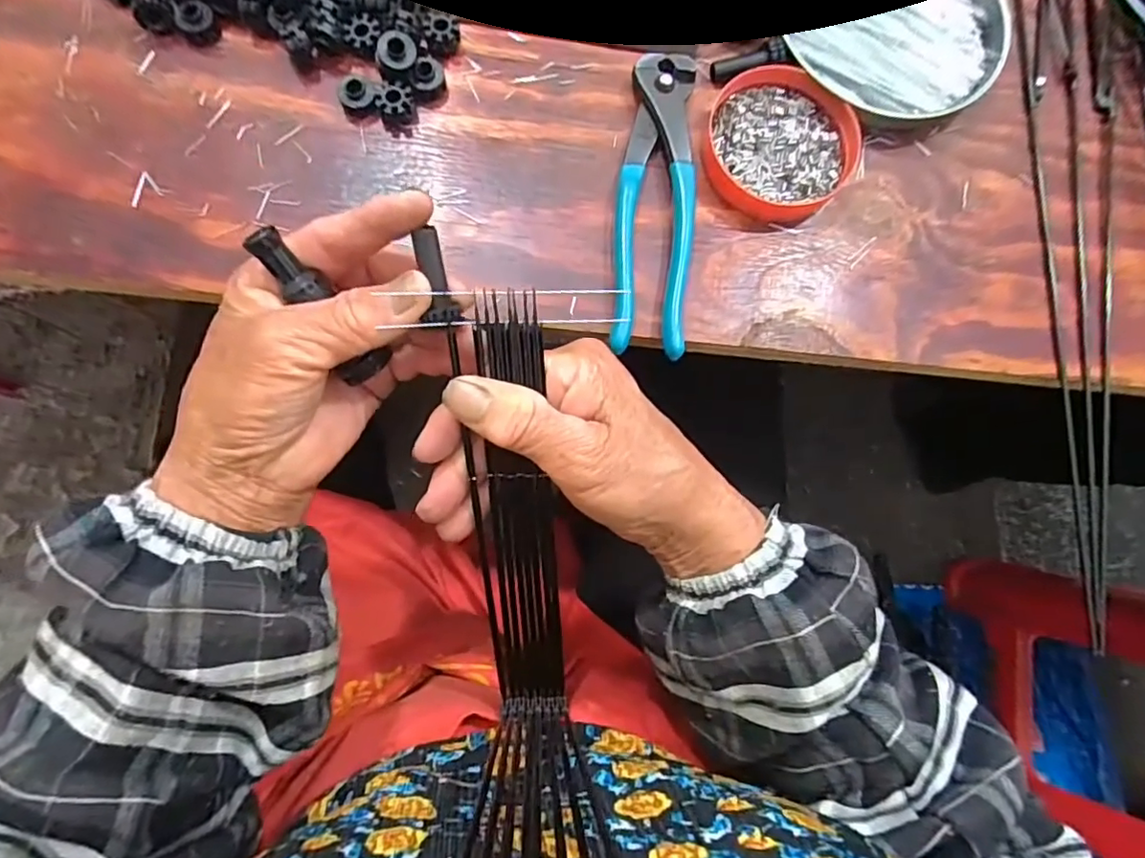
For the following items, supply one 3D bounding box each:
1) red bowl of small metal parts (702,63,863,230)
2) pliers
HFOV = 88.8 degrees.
[{"bbox_3d":[0.110,-0.152,0.313,0.078,0.014,0.082,1,80,-4],"label":"red bowl of small metal parts"},{"bbox_3d":[0.043,-0.117,0.303,0.039,0.014,0.162,4,80,-4],"label":"pliers"}]

